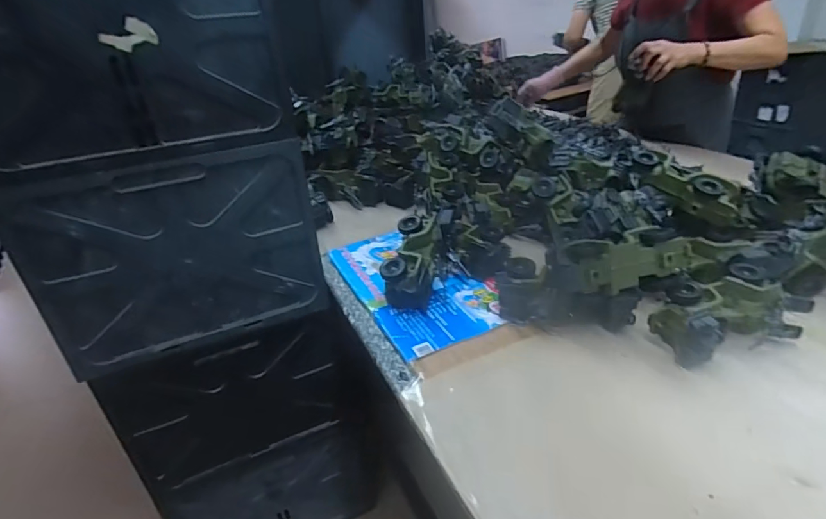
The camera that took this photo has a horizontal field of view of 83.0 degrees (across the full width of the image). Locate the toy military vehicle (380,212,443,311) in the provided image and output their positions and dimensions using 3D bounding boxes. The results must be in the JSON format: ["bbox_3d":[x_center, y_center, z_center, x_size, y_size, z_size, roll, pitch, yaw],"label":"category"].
[{"bbox_3d":[0.009,-0.004,0.801,0.090,0.075,0.196,4,53,14],"label":"toy military vehicle"}]

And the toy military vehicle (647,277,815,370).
[{"bbox_3d":[0.431,0.078,0.645,0.194,0.065,0.086,-12,30,-12],"label":"toy military vehicle"}]

